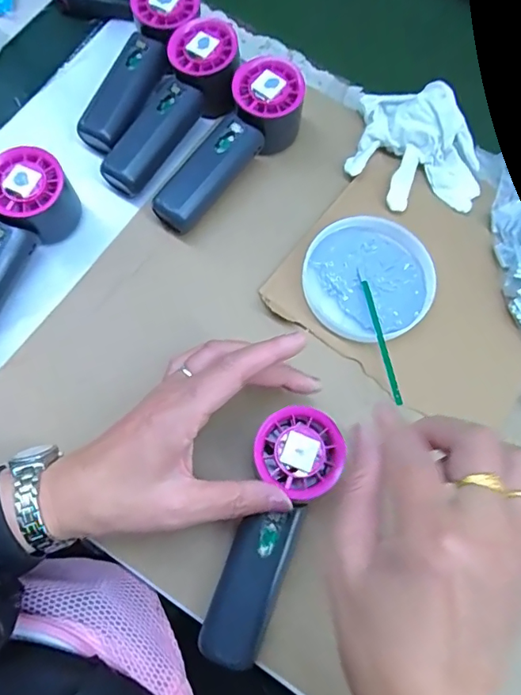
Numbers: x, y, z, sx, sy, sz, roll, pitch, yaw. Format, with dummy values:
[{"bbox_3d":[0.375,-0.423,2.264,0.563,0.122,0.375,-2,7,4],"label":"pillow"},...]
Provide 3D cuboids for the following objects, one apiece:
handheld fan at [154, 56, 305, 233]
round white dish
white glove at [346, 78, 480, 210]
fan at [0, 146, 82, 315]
[{"bbox_3d":[-0.022,-0.157,0.407,0.056,0.056,0.154,32,75,7],"label":"handheld fan"},{"bbox_3d":[0.087,-0.055,0.399,0.108,0.016,0.096,-36,78,-12],"label":"round white dish"},{"bbox_3d":[0.134,-0.166,0.421,0.113,0.039,0.102,14,73,2],"label":"white glove"},{"bbox_3d":[-0.193,-0.069,0.373,0.051,0.055,0.154,23,74,5],"label":"fan"}]

